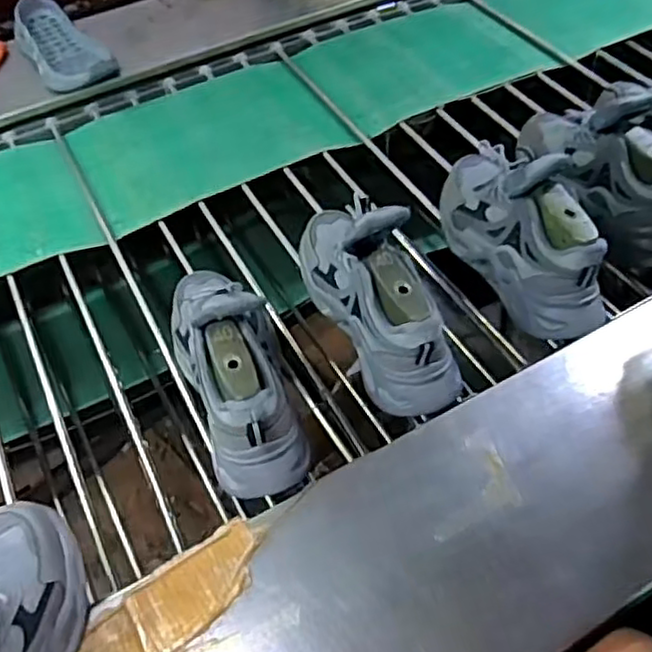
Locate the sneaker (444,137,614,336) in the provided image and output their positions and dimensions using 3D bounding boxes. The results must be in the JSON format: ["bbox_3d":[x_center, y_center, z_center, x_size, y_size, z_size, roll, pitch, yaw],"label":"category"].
[{"bbox_3d":[0.230,-0.127,0.822,0.091,0.148,0.289,-23,56,-13],"label":"sneaker"}]

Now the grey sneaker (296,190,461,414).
[{"bbox_3d":[0.052,-0.051,0.765,0.095,0.146,0.286,-22,56,-12],"label":"grey sneaker"}]

